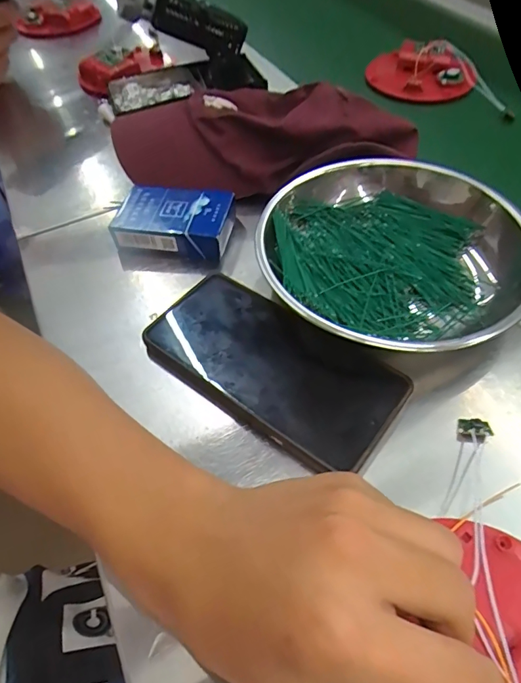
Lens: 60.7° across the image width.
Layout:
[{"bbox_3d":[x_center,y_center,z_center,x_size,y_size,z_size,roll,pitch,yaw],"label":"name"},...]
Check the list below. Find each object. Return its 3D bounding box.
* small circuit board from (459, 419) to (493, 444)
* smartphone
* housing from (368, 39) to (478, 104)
[{"bbox_3d":[0.123,0.051,0.255,0.018,0.004,0.014,-4,59,21],"label":"small circuit board"},{"bbox_3d":[0.007,0.013,0.283,0.160,0.014,0.081,32,61,23],"label":"smartphone"},{"bbox_3d":[0.187,-0.316,0.522,0.117,0.042,0.079,14,56,12],"label":"housing"}]

